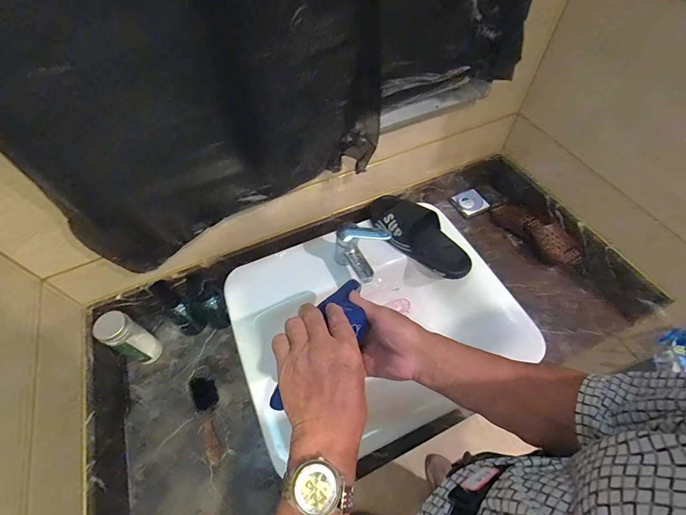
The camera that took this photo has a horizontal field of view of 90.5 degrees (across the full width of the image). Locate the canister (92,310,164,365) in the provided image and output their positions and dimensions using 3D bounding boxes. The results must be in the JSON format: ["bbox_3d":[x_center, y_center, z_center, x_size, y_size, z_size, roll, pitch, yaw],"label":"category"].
[{"bbox_3d":[-0.428,0.165,0.687,0.055,0.162,0.058,-1,56,2],"label":"canister"}]

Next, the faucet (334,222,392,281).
[{"bbox_3d":[0.036,0.005,0.707,0.107,0.125,0.092,6,56,6],"label":"faucet"}]

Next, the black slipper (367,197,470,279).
[{"bbox_3d":[0.171,-0.059,0.771,0.268,0.066,0.110,32,63,21],"label":"black slipper"}]

